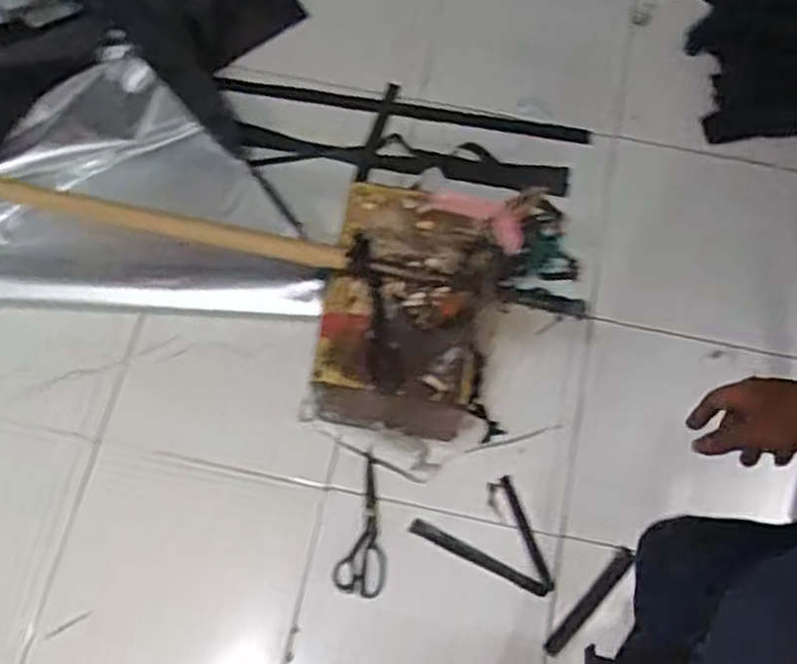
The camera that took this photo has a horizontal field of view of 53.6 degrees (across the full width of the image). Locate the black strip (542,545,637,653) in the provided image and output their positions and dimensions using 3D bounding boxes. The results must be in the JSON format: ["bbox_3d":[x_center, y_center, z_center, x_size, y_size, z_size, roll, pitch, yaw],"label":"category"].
[{"bbox_3d":[0.313,0.439,1.289,0.026,0.014,0.217,42,74,11],"label":"black strip"}]

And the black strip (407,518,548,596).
[{"bbox_3d":[0.132,0.372,1.307,0.243,0.013,0.024,24,72,6],"label":"black strip"}]

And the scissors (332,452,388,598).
[{"bbox_3d":[-0.042,0.320,1.304,0.085,0.010,0.222,17,71,3],"label":"scissors"}]

